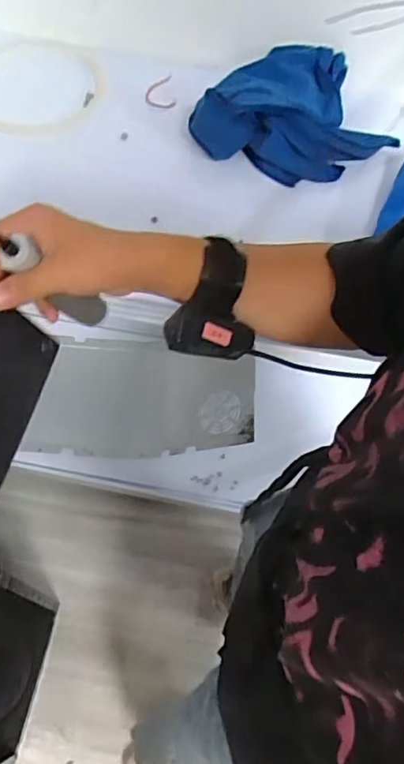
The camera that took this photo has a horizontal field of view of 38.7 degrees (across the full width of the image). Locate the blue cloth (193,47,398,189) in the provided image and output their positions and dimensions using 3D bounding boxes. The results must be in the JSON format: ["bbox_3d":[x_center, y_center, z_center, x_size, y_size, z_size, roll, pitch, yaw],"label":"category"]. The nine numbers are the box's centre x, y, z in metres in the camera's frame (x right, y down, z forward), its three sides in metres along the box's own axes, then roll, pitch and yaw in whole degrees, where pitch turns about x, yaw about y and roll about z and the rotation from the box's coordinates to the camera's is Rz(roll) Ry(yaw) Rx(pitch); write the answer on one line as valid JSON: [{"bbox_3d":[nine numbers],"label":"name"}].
[{"bbox_3d":[0.102,-0.334,0.722,0.229,0.073,0.189,-26,68,-13],"label":"blue cloth"}]

